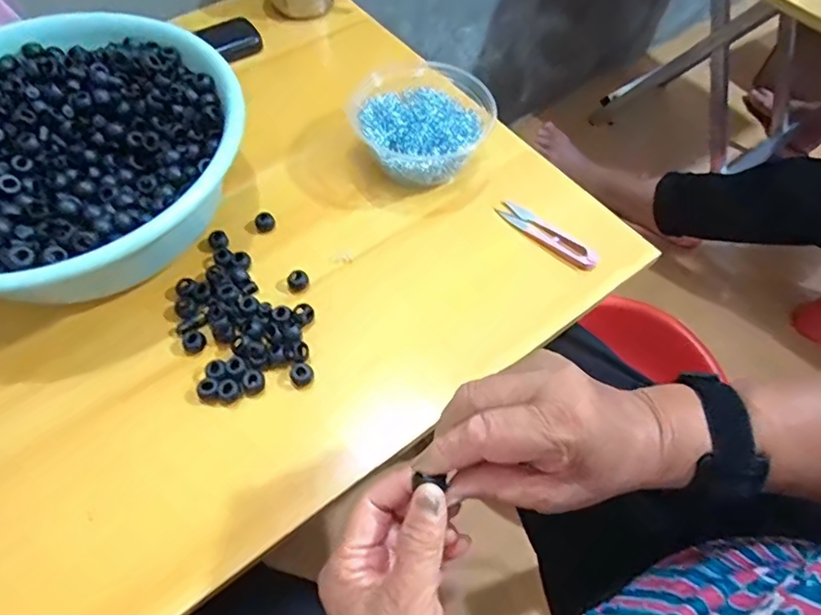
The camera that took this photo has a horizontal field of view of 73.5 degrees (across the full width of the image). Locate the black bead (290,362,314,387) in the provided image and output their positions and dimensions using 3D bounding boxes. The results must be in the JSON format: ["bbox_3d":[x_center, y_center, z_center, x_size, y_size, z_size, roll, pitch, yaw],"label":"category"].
[{"bbox_3d":[-0.084,0.052,0.425,0.017,0.012,0.015,-21,57,-12],"label":"black bead"}]

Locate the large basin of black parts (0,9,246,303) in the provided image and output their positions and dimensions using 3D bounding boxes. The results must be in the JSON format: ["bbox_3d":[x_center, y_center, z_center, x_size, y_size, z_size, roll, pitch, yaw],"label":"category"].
[{"bbox_3d":[-0.287,-0.120,0.461,0.275,0.099,0.282,-1,55,2],"label":"large basin of black parts"}]

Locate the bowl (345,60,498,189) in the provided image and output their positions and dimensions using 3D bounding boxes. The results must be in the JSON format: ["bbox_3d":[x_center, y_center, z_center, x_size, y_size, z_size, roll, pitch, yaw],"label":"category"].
[{"bbox_3d":[0.015,-0.181,0.534,0.120,0.054,0.136,25,59,18],"label":"bowl"}]

